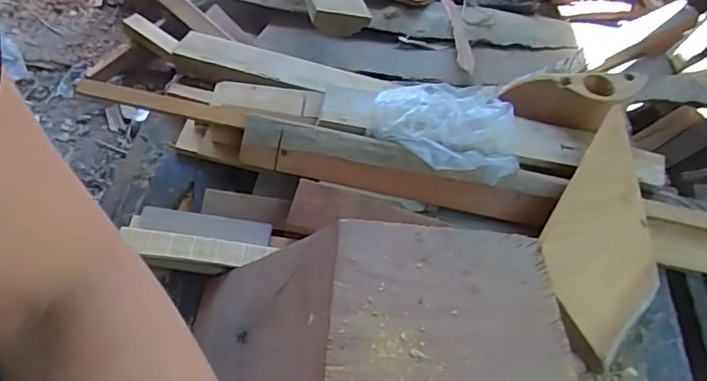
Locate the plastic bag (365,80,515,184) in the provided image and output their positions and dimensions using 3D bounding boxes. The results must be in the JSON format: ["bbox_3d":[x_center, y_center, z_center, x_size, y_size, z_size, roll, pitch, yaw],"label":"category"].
[{"bbox_3d":[0.099,-0.077,0.621,0.155,0.037,0.113,9,55,3],"label":"plastic bag"}]

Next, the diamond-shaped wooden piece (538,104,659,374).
[{"bbox_3d":[0.270,0.044,0.592,0.130,0.020,0.241,39,68,-4],"label":"diamond-shaped wooden piece"}]

